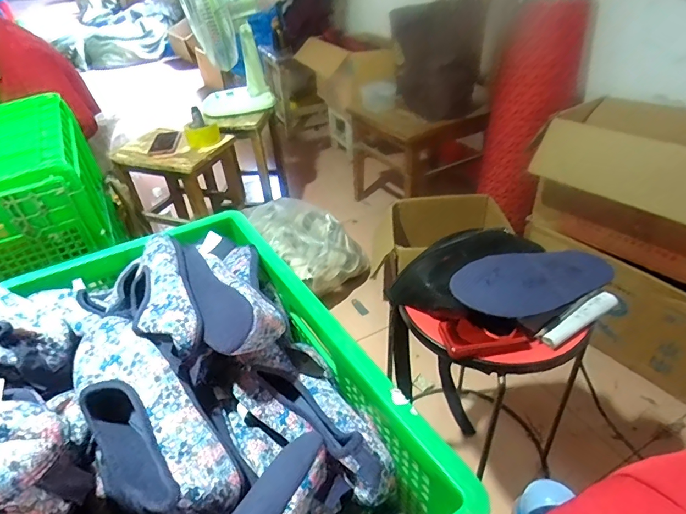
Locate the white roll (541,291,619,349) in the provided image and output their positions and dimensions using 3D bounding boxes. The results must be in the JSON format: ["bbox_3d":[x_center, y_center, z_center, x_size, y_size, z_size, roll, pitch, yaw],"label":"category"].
[{"bbox_3d":[0.345,0.087,0.625,0.151,0.019,0.024,-25,41,-26],"label":"white roll"}]

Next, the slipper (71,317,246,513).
[{"bbox_3d":[-0.208,0.170,0.454,0.103,0.065,0.257,-32,60,-32],"label":"slipper"}]

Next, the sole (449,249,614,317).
[{"bbox_3d":[0.292,0.029,0.651,0.288,0.010,0.101,-12,51,-27],"label":"sole"}]

